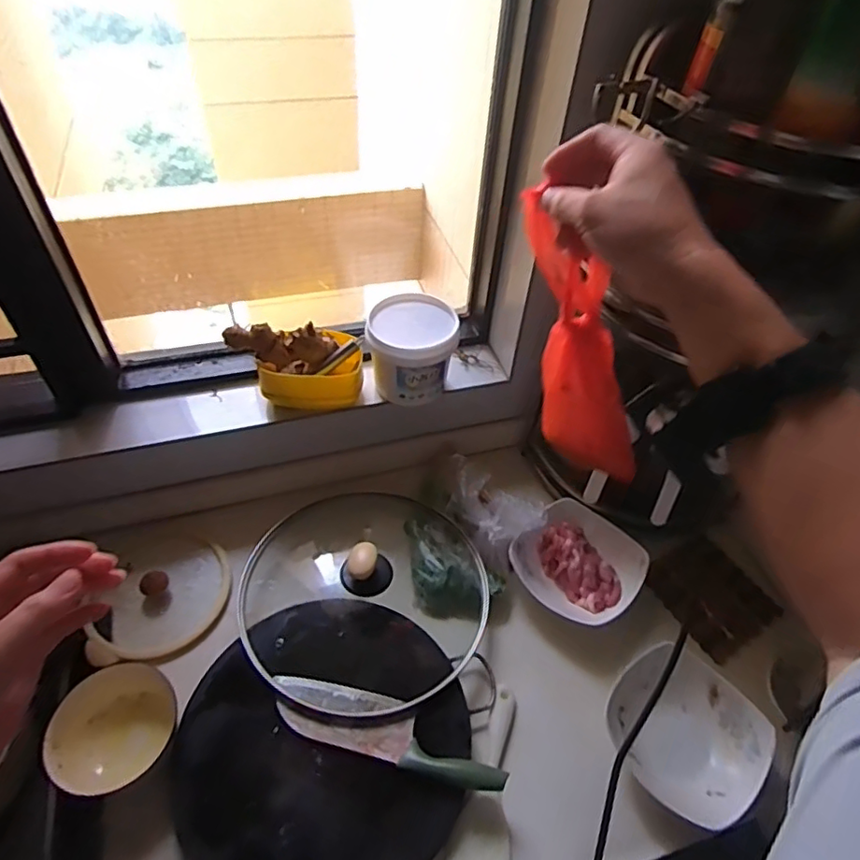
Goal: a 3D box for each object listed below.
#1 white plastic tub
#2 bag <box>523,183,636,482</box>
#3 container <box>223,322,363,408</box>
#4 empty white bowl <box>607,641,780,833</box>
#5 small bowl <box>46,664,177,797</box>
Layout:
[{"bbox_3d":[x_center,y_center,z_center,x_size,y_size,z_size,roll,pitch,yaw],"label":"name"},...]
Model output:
[{"bbox_3d":[-0.025,-0.115,0.844,0.125,0.122,0.107,2,48,-1],"label":"white plastic tub"},{"bbox_3d":[0.126,-0.072,0.488,0.040,0.249,0.083,-36,33,-30],"label":"bag"},{"bbox_3d":[-0.182,-0.085,0.815,0.177,0.123,0.084,-9,49,-11],"label":"container"},{"bbox_3d":[0.305,0.363,0.692,0.177,0.051,0.170,37,56,27],"label":"empty white bowl"},{"bbox_3d":[-0.353,0.336,0.649,0.125,0.059,0.124,2,48,-2],"label":"small bowl"}]

